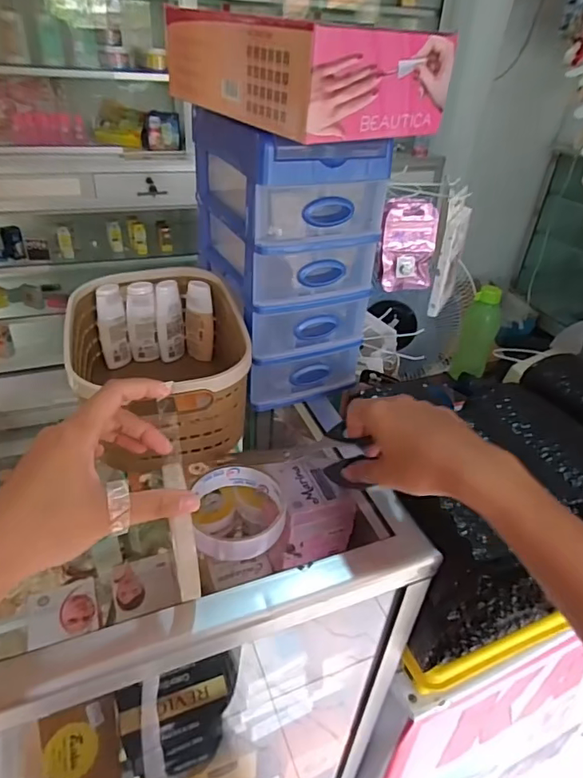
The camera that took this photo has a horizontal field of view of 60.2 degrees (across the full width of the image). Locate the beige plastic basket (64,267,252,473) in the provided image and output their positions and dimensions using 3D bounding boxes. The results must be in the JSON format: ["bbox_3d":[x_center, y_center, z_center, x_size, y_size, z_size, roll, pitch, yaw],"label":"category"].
[{"bbox_3d":[-0.130,-0.021,0.502,0.154,0.114,0.205,-7,37,-15],"label":"beige plastic basket"}]

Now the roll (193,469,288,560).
[{"bbox_3d":[-0.043,0.102,0.420,0.075,0.031,0.074,3,35,-2],"label":"roll"}]

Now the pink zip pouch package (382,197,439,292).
[{"bbox_3d":[0.132,-0.162,0.567,0.058,0.097,0.015,-2,25,3],"label":"pink zip pouch package"}]

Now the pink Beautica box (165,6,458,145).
[{"bbox_3d":[0.008,-0.258,0.413,0.142,0.063,0.195,-18,41,-28],"label":"pink Beautica box"}]

